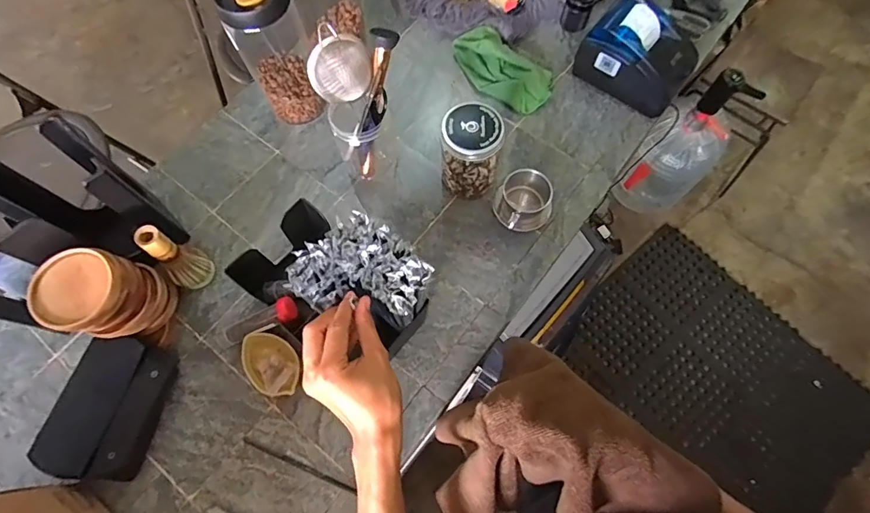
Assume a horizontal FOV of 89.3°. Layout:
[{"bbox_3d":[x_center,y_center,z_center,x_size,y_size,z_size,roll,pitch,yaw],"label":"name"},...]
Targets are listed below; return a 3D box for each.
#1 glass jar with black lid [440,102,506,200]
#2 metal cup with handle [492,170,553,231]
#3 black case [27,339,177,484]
[{"bbox_3d":[0.053,-0.156,0.672,0.088,0.131,0.082,-4,69,1],"label":"glass jar with black lid"},{"bbox_3d":[0.137,-0.089,0.685,0.085,0.058,0.086,-29,71,-8],"label":"metal cup with handle"},{"bbox_3d":[-0.436,0.203,0.597,0.111,0.065,0.175,12,71,7],"label":"black case"}]

